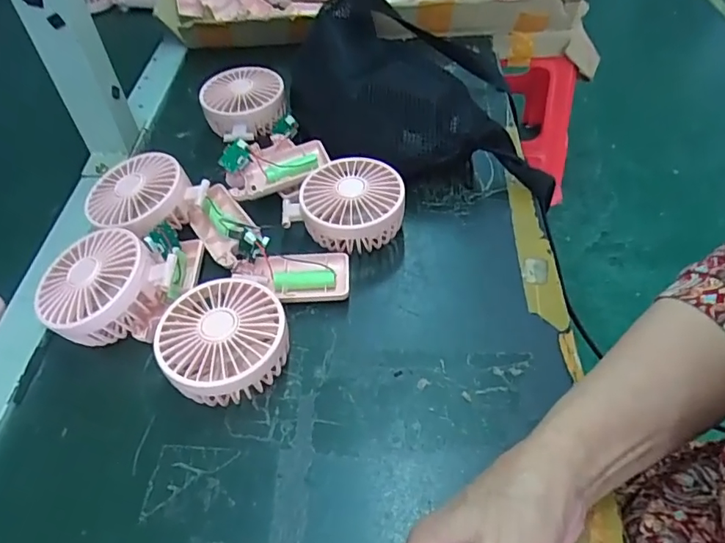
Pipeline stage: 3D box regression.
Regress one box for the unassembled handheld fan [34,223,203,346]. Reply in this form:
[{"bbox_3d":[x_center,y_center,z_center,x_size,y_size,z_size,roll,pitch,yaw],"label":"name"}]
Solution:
[{"bbox_3d":[-0.184,0.009,0.399,0.107,0.054,0.089,-10,49,-5],"label":"unassembled handheld fan"}]

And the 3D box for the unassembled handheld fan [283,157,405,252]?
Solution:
[{"bbox_3d":[-0.015,-0.055,0.452,0.100,0.048,0.082,8,50,10],"label":"unassembled handheld fan"}]

